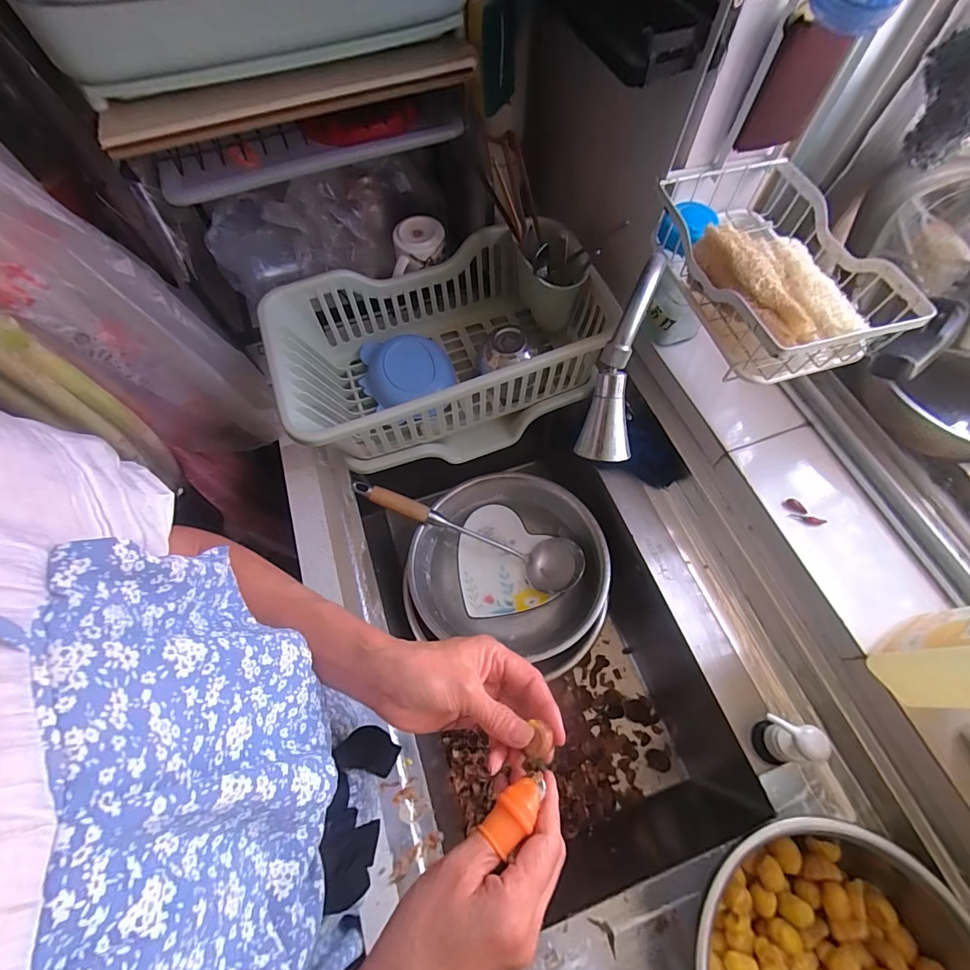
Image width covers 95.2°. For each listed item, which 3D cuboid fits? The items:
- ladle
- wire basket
[{"bbox_3d":[-0.027,0.077,0.670,0.352,0.073,0.084,20,66,-7],"label":"ladle"},{"bbox_3d":[0.289,-0.225,0.450,0.161,0.068,0.252,-13,65,-5],"label":"wire basket"}]

